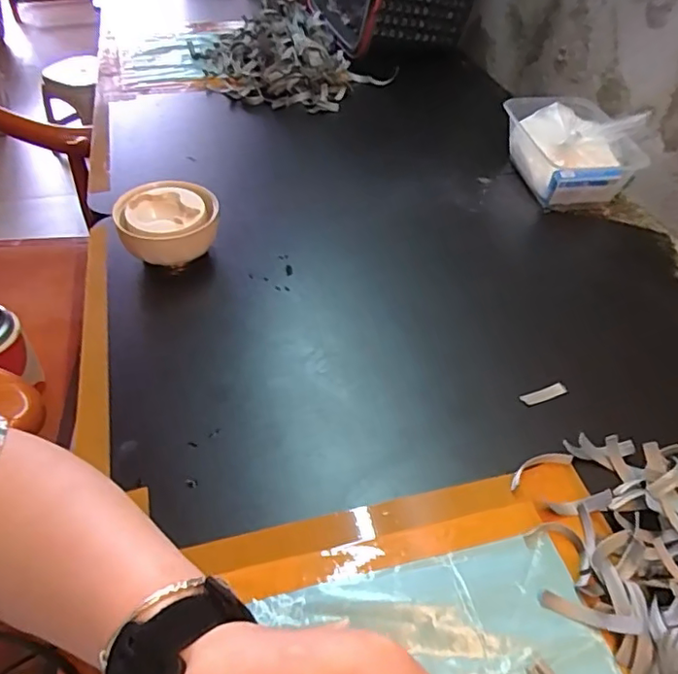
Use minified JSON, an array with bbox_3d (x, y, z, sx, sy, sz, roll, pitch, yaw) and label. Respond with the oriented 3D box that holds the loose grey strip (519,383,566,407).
[{"bbox_3d":[0.158,0.043,0.428,0.038,0.004,0.010,-14,47,-16],"label":"loose grey strip"}]

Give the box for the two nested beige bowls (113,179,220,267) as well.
[{"bbox_3d":[-0.161,-0.101,0.532,0.090,0.058,0.089,1,45,-1],"label":"two nested beige bowls"}]

